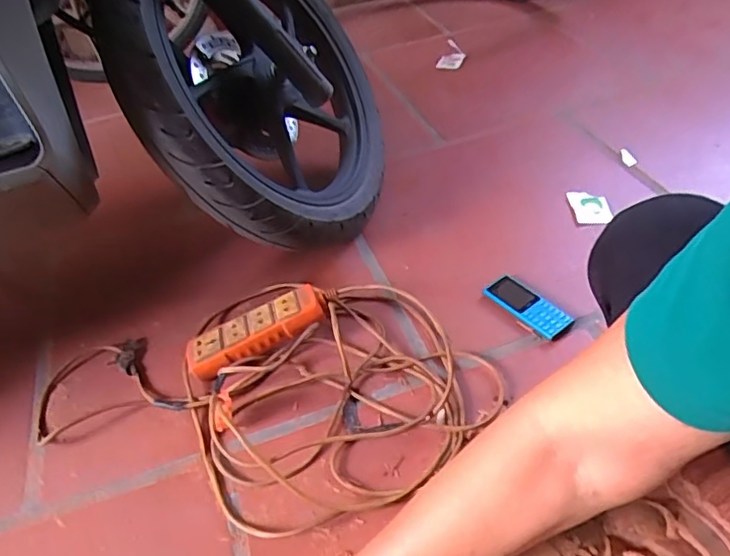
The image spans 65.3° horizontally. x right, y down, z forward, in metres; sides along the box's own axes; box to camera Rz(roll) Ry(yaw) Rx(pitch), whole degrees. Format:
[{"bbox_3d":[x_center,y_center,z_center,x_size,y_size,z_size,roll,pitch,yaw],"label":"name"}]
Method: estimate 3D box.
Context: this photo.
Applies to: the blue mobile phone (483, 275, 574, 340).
[{"bbox_3d":[0.232,0.040,0.811,0.056,0.018,0.127,-32,48,-24],"label":"blue mobile phone"}]

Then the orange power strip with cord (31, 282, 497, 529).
[{"bbox_3d":[-0.132,0.130,0.725,0.500,0.077,0.400,24,52,28],"label":"orange power strip with cord"}]

